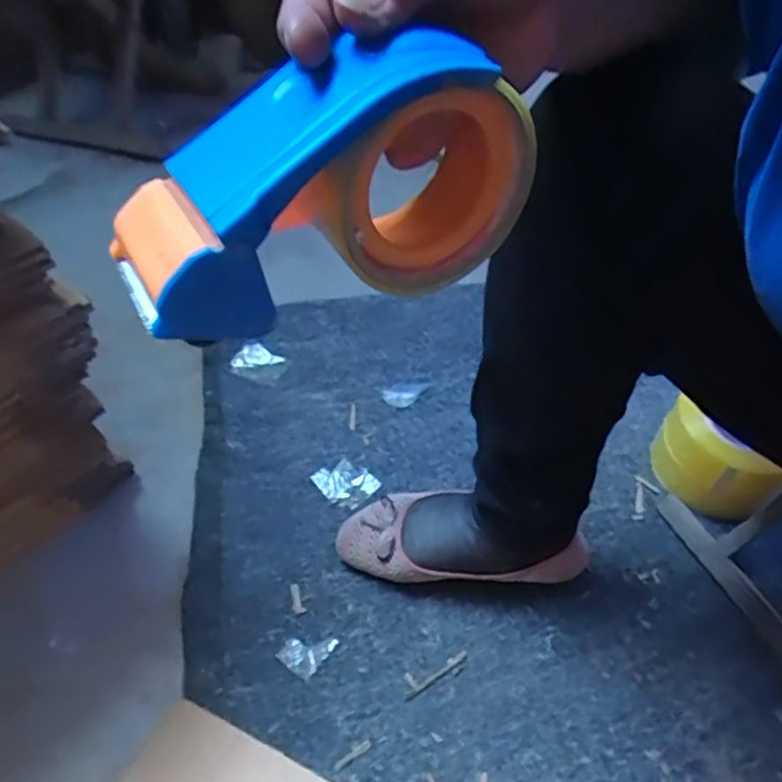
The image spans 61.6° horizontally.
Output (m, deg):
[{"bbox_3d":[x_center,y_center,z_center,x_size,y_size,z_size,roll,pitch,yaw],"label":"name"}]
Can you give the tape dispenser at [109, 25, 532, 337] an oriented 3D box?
[{"bbox_3d":[-0.026,-0.082,0.252,0.157,0.086,0.065,-27,57,-19],"label":"tape dispenser"}]

